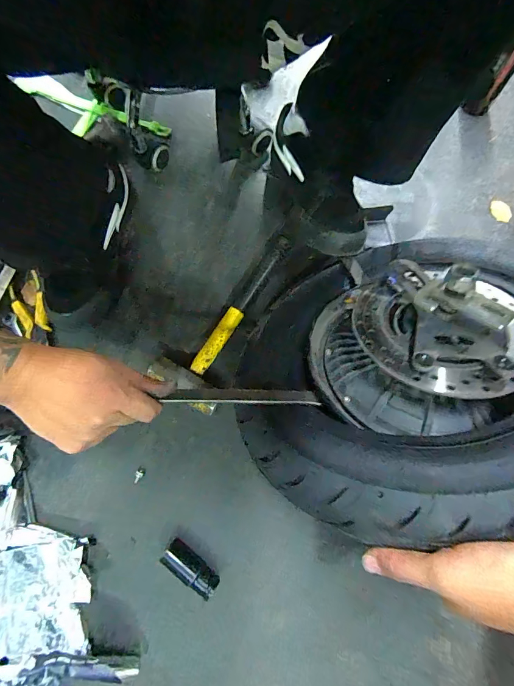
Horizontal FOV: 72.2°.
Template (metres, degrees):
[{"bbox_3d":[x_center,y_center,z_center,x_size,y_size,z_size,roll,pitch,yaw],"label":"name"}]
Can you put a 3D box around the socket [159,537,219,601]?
[{"bbox_3d":[-0.088,0.297,0.468,0.081,0.036,0.033,35,78,9],"label":"socket"}]

